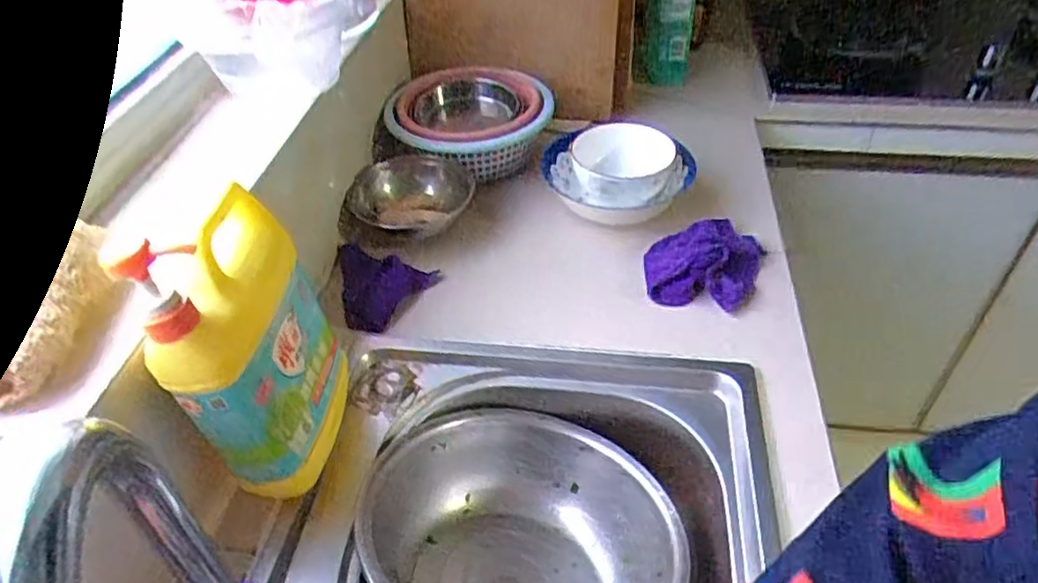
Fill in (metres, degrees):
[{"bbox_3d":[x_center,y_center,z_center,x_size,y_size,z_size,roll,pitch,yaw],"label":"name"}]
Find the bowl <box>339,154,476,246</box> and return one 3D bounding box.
[{"bbox_3d":[-0.125,-0.107,0.794,0.127,0.049,0.138,15,44,18],"label":"bowl"}]

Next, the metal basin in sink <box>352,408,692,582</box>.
[{"bbox_3d":[-0.006,0.212,0.602,0.256,0.131,0.259,-22,46,-22],"label":"metal basin in sink"}]

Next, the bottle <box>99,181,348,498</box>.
[{"bbox_3d":[-0.193,0.046,0.515,0.077,0.236,0.142,0,42,2],"label":"bottle"}]

